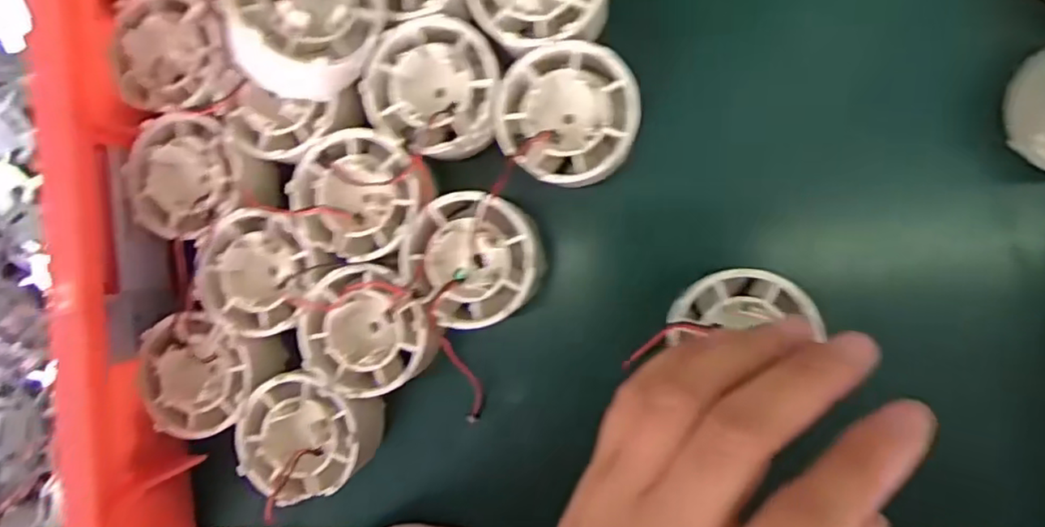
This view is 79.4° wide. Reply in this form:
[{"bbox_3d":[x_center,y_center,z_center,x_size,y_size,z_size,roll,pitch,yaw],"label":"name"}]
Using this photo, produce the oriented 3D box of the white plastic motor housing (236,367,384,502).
[{"bbox_3d":[-0.088,0.071,0.271,0.056,0.040,0.050,-14,89,9],"label":"white plastic motor housing"}]

